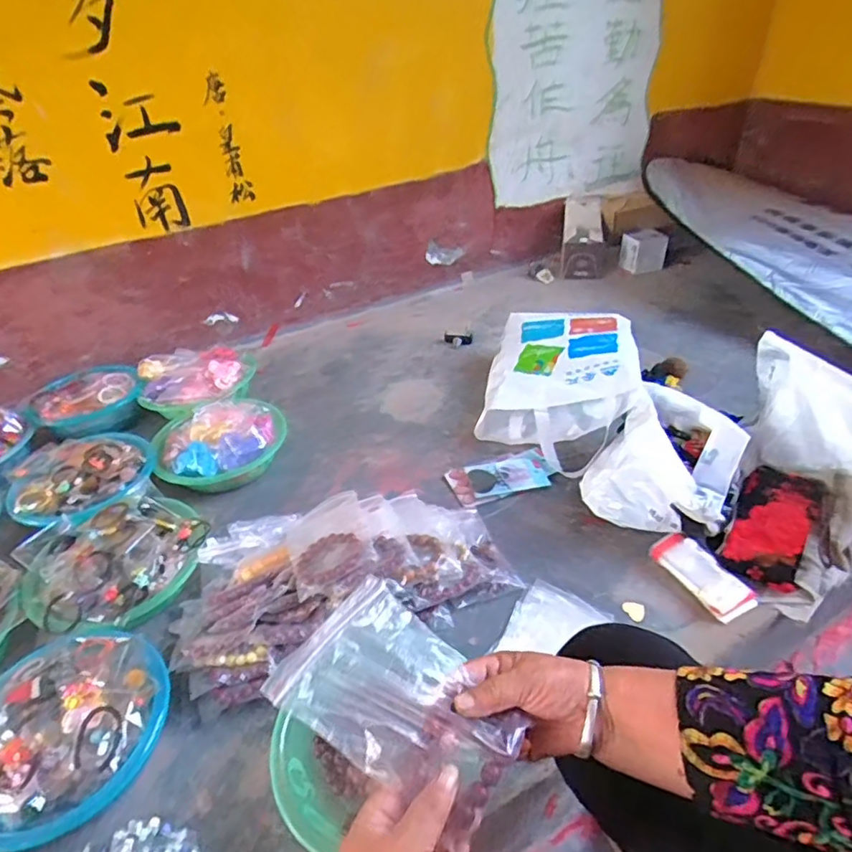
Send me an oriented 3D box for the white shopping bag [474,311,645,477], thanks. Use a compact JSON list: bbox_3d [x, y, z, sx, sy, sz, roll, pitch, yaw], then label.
[{"bbox_3d":[0.253,-0.086,1.096,0.270,0.156,0.363,6,38,14],"label":"white shopping bag"}]

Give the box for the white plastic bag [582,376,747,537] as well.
[{"bbox_3d":[0.382,0.048,0.907,0.201,0.171,0.208,20,43,29],"label":"white plastic bag"}]

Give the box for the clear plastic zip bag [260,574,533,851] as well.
[{"bbox_3d":[-0.014,0.195,0.411,0.163,0.025,0.108,31,50,13],"label":"clear plastic zip bag"}]

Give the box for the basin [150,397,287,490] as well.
[{"bbox_3d":[-0.379,0.033,1.055,0.228,0.114,0.225,-3,37,2],"label":"basin"}]

